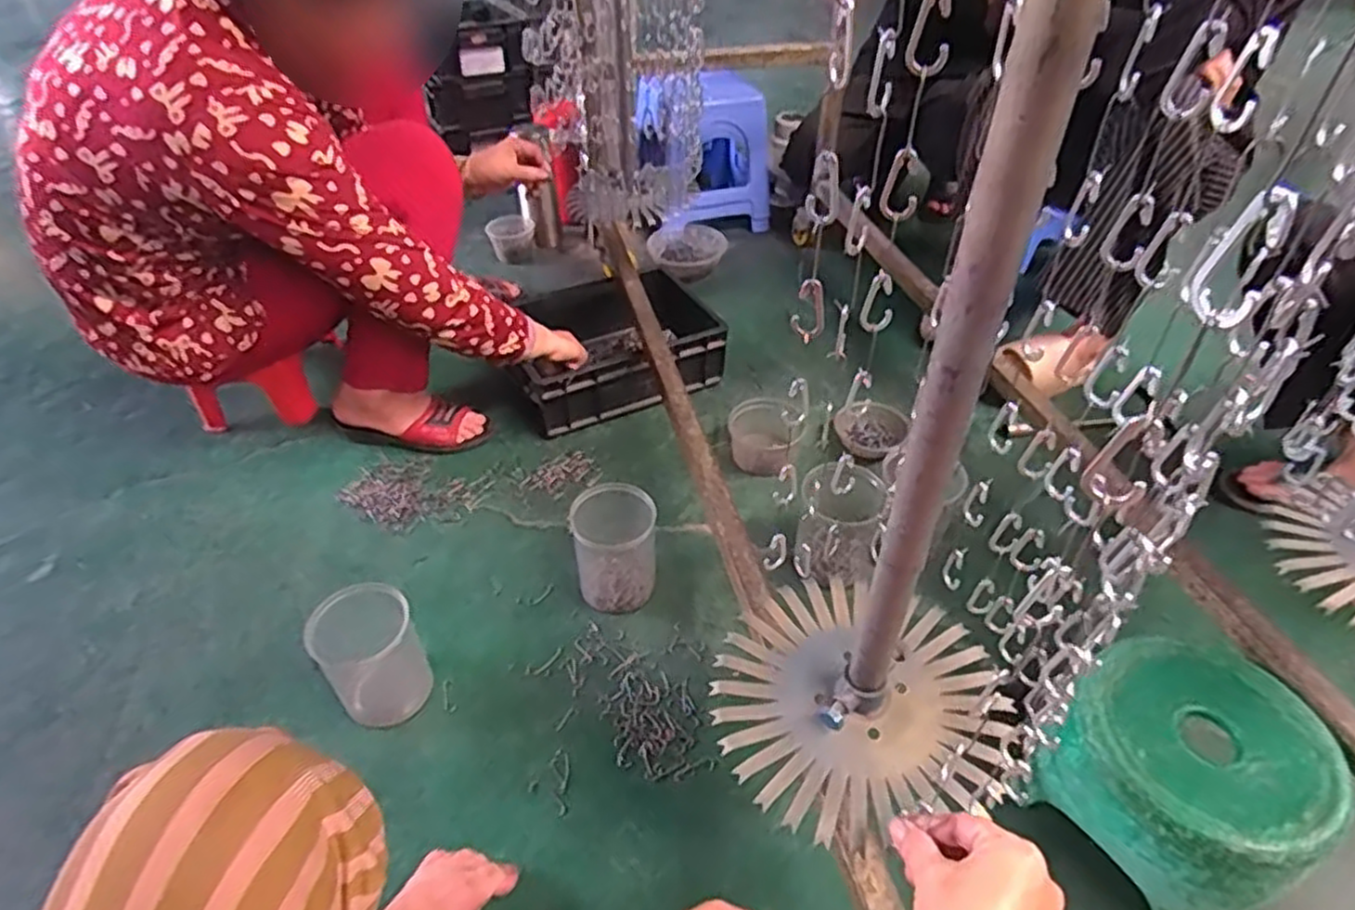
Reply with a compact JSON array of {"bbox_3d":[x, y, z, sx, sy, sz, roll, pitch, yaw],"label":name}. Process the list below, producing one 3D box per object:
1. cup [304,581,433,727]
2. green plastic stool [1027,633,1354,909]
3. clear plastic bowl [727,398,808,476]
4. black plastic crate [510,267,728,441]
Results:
[{"bbox_3d":[-0.337,0.222,0.822,0.103,0.126,0.099,0,44,0],"label":"cup"},{"bbox_3d":[0.472,0.304,0.710,0.212,0.157,0.205,0,44,0],"label":"green plastic stool"},{"bbox_3d":[0.135,-0.030,1.140,0.113,0.062,0.115,0,44,0],"label":"clear plastic bowl"},{"bbox_3d":[-0.115,-0.197,1.291,0.346,0.095,0.275,-16,46,-15],"label":"black plastic crate"}]

